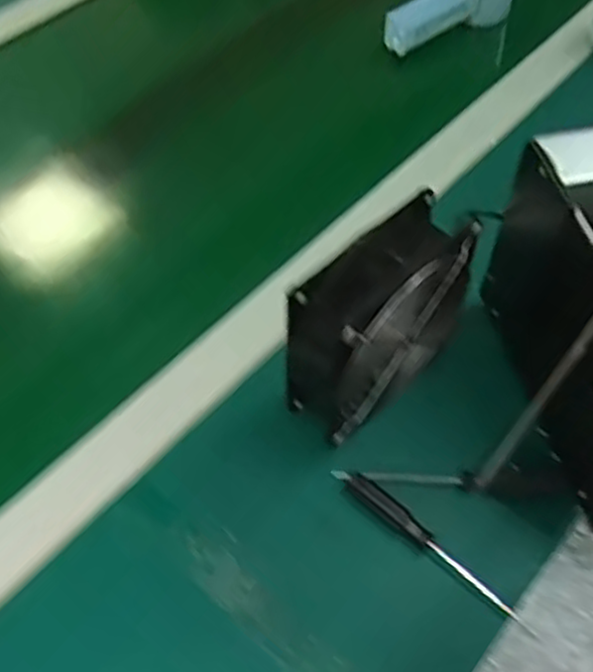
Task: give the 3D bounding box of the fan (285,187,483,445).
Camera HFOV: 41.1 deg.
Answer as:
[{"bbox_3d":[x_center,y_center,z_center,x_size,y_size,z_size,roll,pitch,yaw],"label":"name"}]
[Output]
[{"bbox_3d":[0.052,-0.009,0.467,0.121,0.112,0.049,-38,62,-22],"label":"fan"}]

